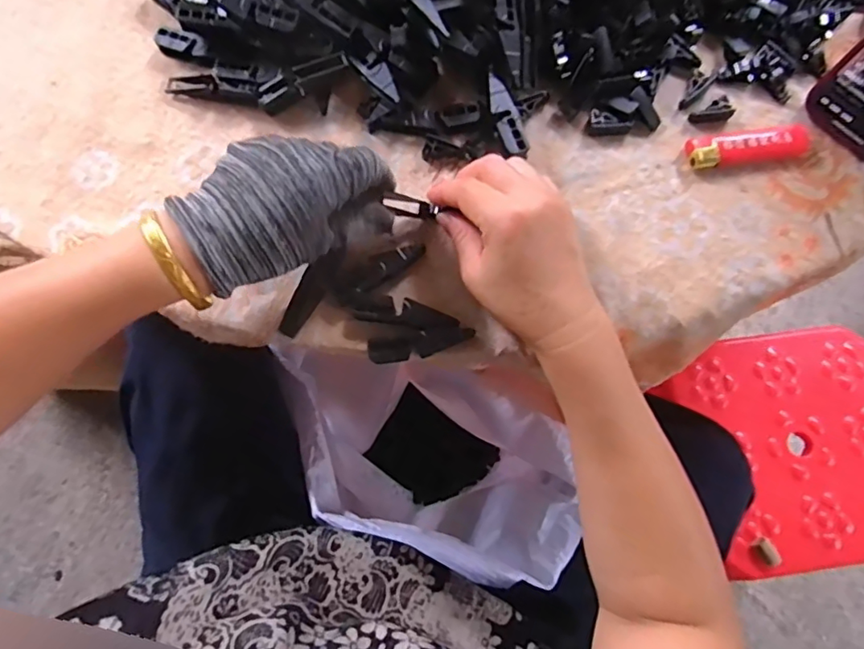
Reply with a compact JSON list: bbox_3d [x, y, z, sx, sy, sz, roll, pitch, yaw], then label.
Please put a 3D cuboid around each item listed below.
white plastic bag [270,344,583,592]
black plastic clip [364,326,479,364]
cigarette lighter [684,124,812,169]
[{"bbox_3d":[-0.022,0.177,0.728,0.315,0.500,0.178,11,78,3],"label":"white plastic bag"},{"bbox_3d":[-0.006,0.012,0.336,0.066,0.014,0.015,-11,78,-2],"label":"black plastic clip"},{"bbox_3d":[0.216,-0.121,0.362,0.083,0.009,0.022,-8,78,-1],"label":"cigarette lighter"}]

